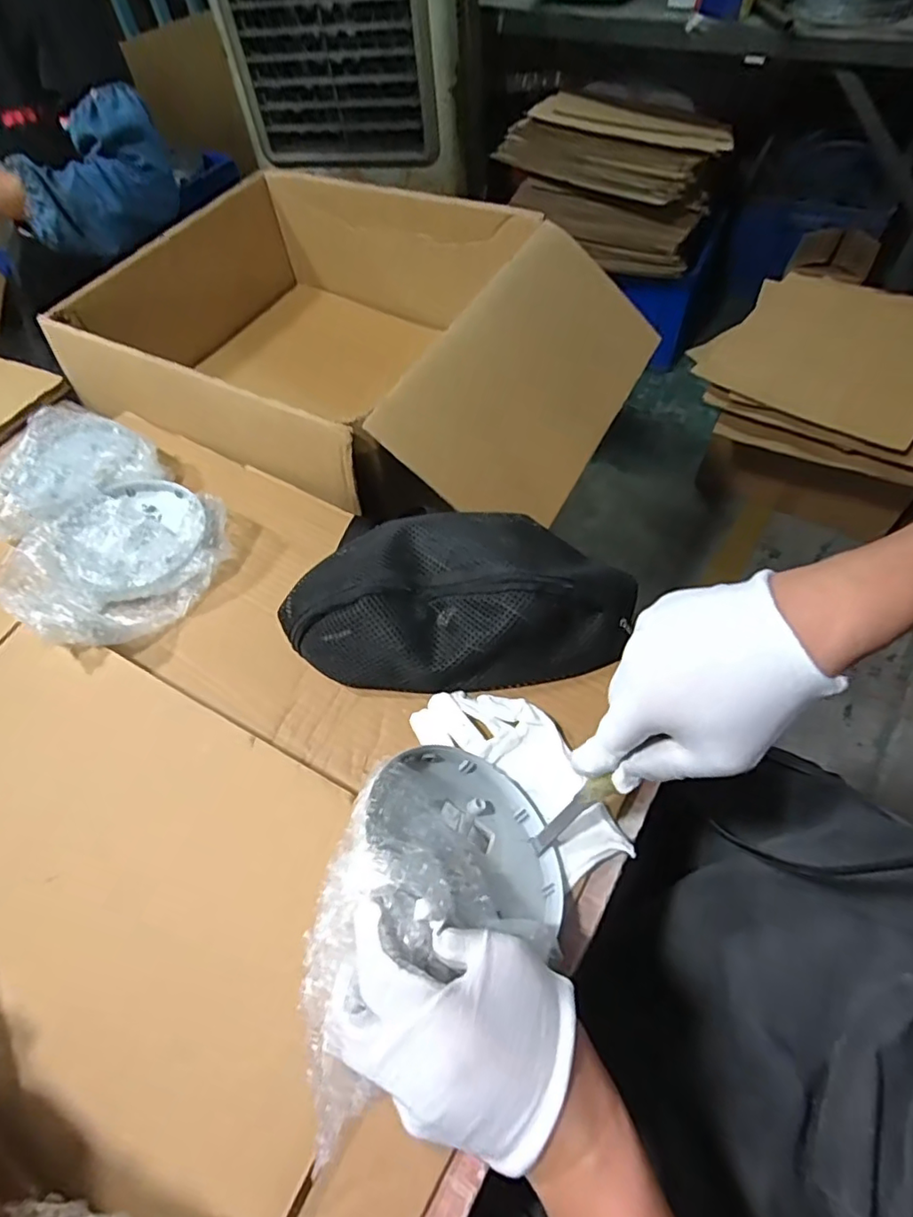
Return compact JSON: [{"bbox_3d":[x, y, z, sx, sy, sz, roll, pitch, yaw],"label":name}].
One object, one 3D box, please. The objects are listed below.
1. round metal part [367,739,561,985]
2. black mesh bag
[{"bbox_3d":[0.004,0.137,0.342,0.026,0.137,0.127,-47,40,19],"label":"round metal part"},{"bbox_3d":[-0.003,-0.014,0.470,0.274,0.072,0.150,-7,55,0],"label":"black mesh bag"}]

